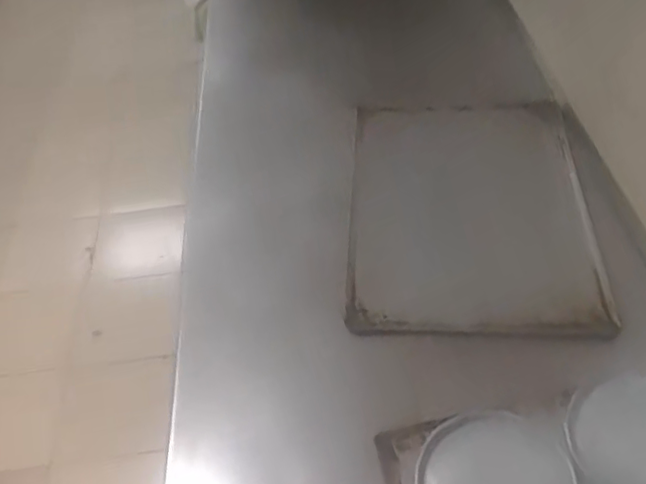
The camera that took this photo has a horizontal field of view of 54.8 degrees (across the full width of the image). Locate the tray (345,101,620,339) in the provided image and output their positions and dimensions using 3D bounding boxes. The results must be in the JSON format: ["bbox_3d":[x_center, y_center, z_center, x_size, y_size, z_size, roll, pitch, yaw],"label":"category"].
[{"bbox_3d":[0.202,-0.056,0.889,0.317,0.050,0.446,-3,46,9],"label":"tray"}]

